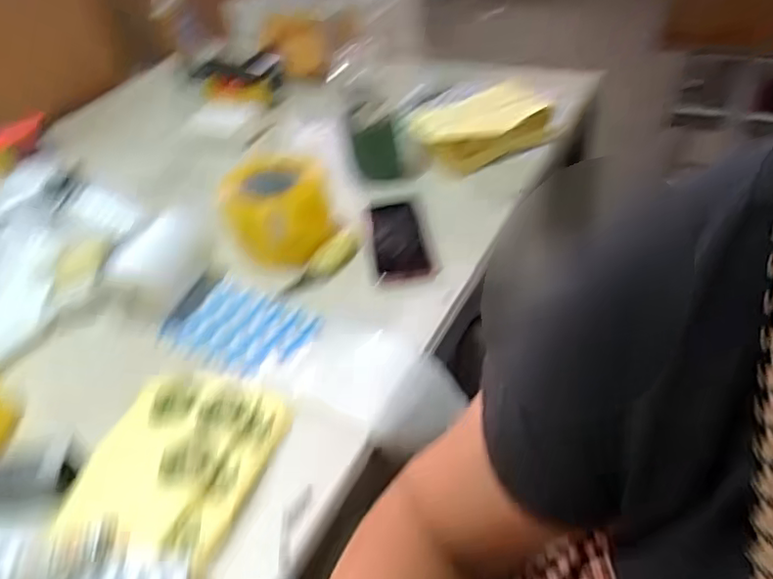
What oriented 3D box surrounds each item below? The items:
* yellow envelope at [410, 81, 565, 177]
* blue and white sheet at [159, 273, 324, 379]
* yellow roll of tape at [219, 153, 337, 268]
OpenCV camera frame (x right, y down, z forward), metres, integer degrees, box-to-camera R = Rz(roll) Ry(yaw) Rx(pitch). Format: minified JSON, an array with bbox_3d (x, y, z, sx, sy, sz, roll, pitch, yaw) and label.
[{"bbox_3d":[0.150,-0.252,0.943,0.219,0.070,0.156,-11,41,-11],"label":"yellow envelope"},{"bbox_3d":[-0.172,0.041,0.701,0.172,0.016,0.106,18,53,25],"label":"blue and white sheet"},{"bbox_3d":[-0.145,-0.103,0.804,0.134,0.089,0.135,-13,40,-11],"label":"yellow roll of tape"}]

